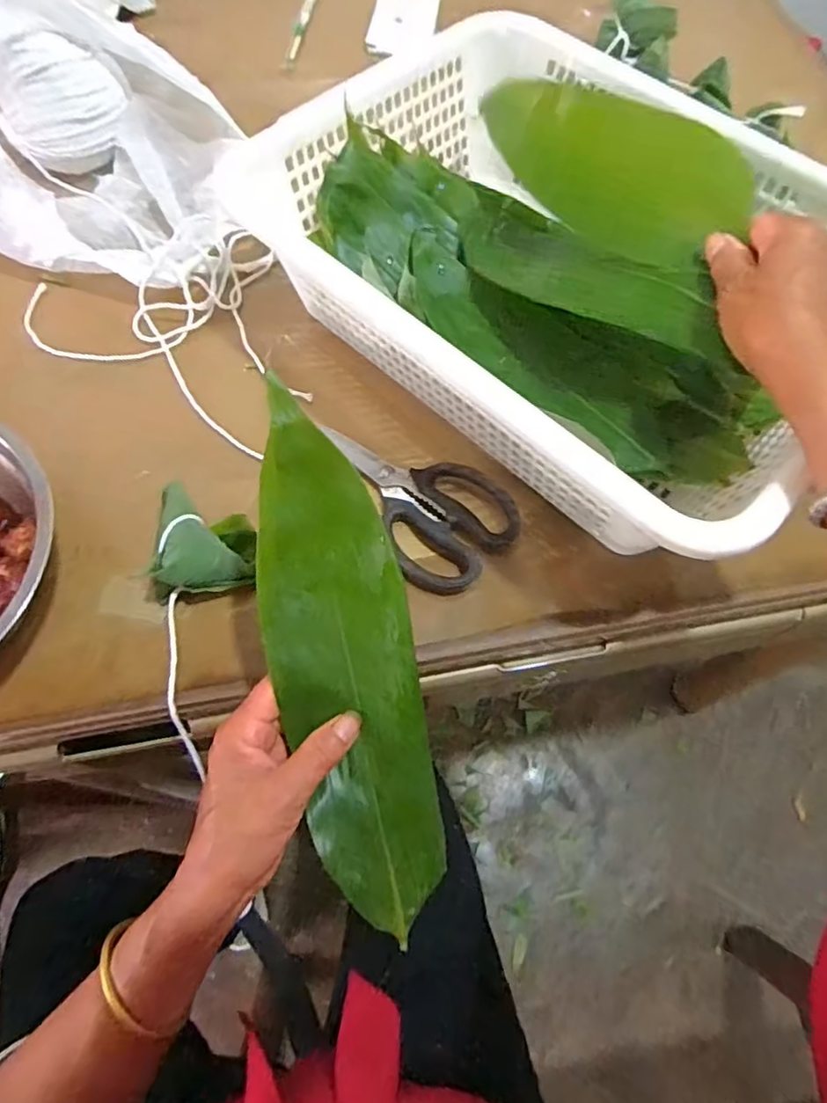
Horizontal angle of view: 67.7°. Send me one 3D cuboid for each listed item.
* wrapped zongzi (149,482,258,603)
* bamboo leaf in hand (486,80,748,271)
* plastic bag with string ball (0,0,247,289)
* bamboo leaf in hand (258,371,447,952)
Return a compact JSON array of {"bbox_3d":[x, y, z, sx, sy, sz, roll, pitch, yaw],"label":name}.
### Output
[{"bbox_3d":[-0.140,-0.010,0.410,0.067,0.037,0.074,-1,66,-2],"label":"wrapped zongzi"},{"bbox_3d":[0.130,-0.279,0.440,0.083,0.011,0.248,-53,53,24],"label":"bamboo leaf in hand"},{"bbox_3d":[-0.290,-0.367,0.507,0.259,0.164,0.232,7,66,2],"label":"plastic bag with string ball"},{"bbox_3d":[-0.036,0.065,0.336,0.078,0.032,0.284,-12,96,-7],"label":"bamboo leaf in hand"}]

